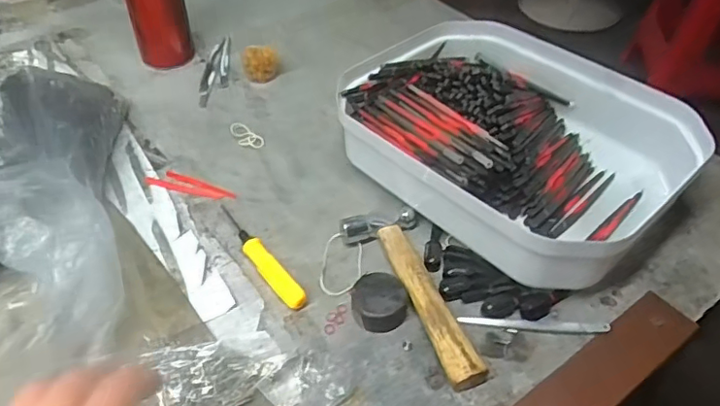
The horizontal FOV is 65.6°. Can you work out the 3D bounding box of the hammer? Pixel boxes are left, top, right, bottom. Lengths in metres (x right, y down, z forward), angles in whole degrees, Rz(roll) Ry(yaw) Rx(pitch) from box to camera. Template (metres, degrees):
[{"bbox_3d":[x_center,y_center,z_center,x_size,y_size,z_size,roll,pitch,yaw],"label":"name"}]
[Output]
[{"bbox_3d":[0.039,0.062,0.402,0.056,0.020,0.153,-13,48,-15],"label":"hammer"}]

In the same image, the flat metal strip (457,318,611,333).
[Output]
[{"bbox_3d":[0.122,0.086,0.391,0.103,0.006,0.009,5,46,2],"label":"flat metal strip"}]

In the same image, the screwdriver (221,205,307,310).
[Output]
[{"bbox_3d":[-0.081,0.038,0.431,0.016,0.011,0.120,-30,54,-28],"label":"screwdriver"}]

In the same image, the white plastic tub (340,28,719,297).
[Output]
[{"bbox_3d":[0.127,-0.059,0.483,0.210,0.072,0.261,-35,55,-30],"label":"white plastic tub"}]

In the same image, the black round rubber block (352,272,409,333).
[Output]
[{"bbox_3d":[0.014,0.070,0.395,0.038,0.021,0.037,2,46,-2],"label":"black round rubber block"}]

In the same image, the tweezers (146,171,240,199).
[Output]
[{"bbox_3d":[-0.147,-0.016,0.493,0.081,0.004,0.021,14,47,10],"label":"tweezers"}]

